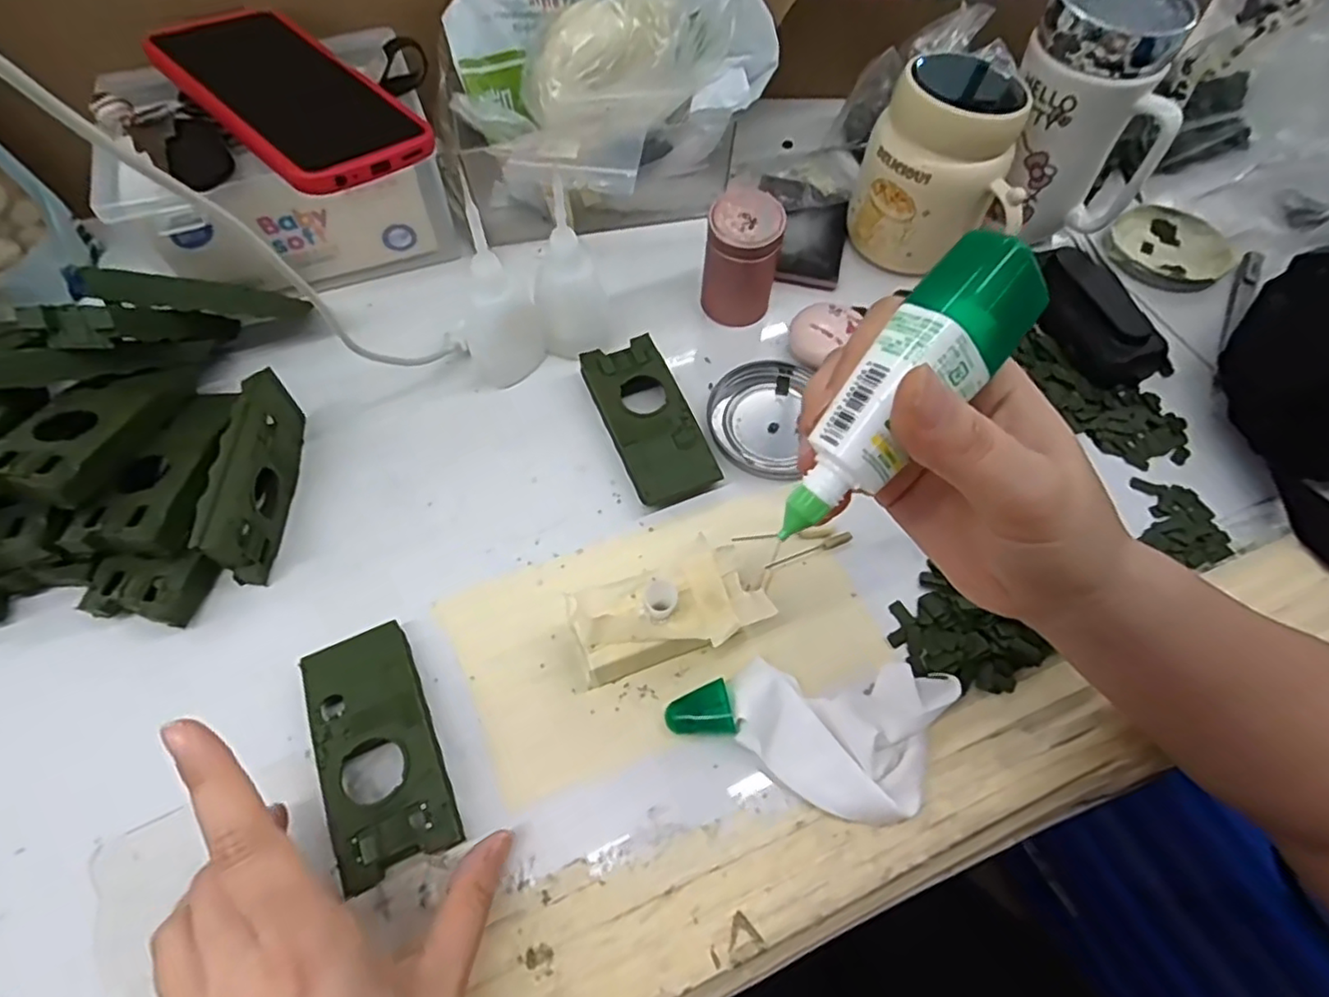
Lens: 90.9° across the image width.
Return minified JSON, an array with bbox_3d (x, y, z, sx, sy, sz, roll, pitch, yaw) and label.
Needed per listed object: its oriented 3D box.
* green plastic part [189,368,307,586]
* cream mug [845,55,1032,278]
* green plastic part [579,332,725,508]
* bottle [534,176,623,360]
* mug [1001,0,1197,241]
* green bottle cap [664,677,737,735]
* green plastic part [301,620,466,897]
[{"bbox_3d":[-0.207,-0.012,0.337,0.014,0.049,0.103,-1,62,-2],"label":"green plastic part"},{"bbox_3d":[0.181,-0.204,0.409,0.101,0.110,0.077,35,67,16],"label":"cream mug"},{"bbox_3d":[-0.009,-0.045,0.375,0.046,0.020,0.103,-23,65,-13],"label":"green plastic part"},{"bbox_3d":[-0.053,-0.127,0.373,0.044,0.097,0.042,-5,62,-4],"label":"bottle"},{"bbox_3d":[0.255,-0.234,0.412,0.083,0.135,0.079,1,62,0],"label":"mug"},{"bbox_3d":[0.017,0.099,0.298,0.030,0.019,0.022,-22,64,-12],"label":"green bottle cap"},{"bbox_3d":[-0.127,0.109,0.289,0.046,0.021,0.104,-23,65,-13],"label":"green plastic part"}]

